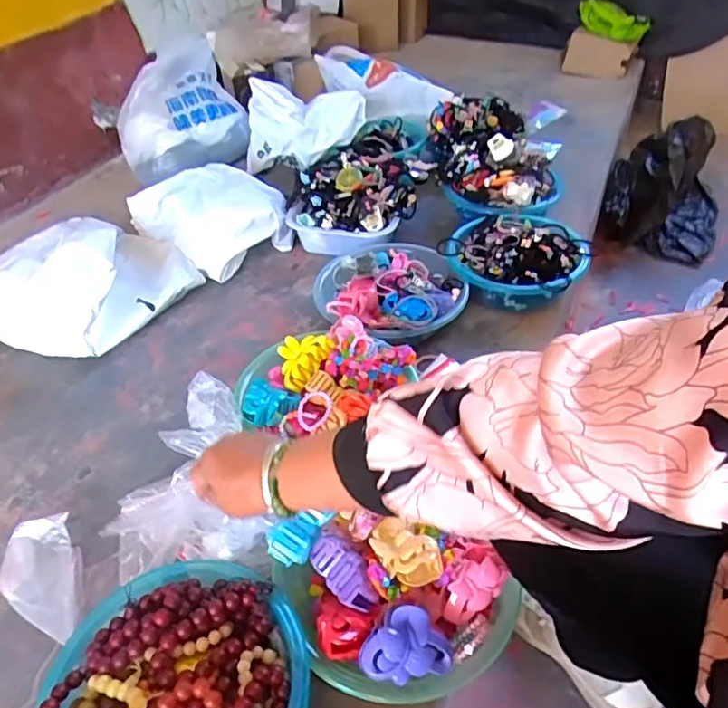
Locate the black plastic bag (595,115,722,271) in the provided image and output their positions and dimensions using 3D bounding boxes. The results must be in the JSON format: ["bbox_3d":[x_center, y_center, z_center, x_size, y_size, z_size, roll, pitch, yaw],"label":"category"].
[{"bbox_3d":[0.719,-0.407,1.325,0.251,0.257,0.327,19,47,24],"label":"black plastic bag"}]

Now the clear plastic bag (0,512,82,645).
[{"bbox_3d":[-0.353,0.244,0.611,0.080,0.035,0.131,-15,43,-11],"label":"clear plastic bag"}]

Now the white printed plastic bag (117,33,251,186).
[{"bbox_3d":[-0.420,-0.557,1.309,0.295,0.211,0.185,-20,44,-16],"label":"white printed plastic bag"}]

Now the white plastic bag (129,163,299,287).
[{"bbox_3d":[-0.259,-0.258,1.071,0.231,0.134,0.250,21,48,25],"label":"white plastic bag"}]

